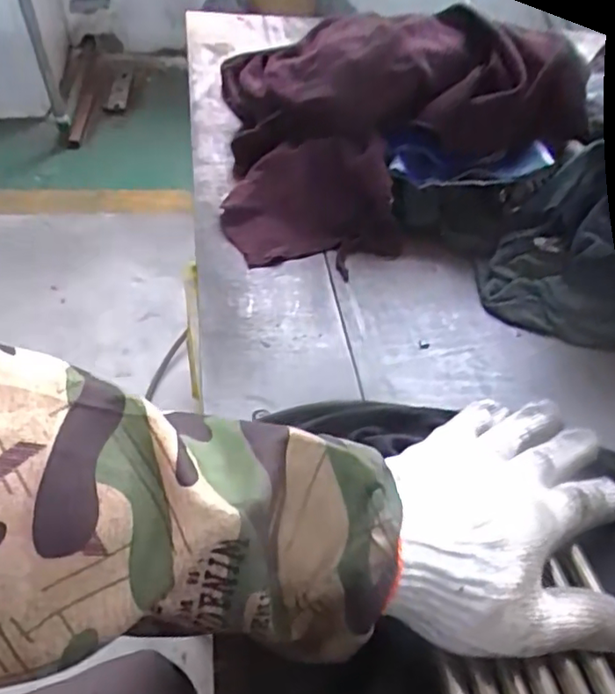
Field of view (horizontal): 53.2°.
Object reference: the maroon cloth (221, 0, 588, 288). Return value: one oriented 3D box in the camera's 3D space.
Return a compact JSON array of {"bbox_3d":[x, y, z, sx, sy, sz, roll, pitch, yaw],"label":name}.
[{"bbox_3d":[0.077,-0.227,0.575,0.308,0.127,0.323,-1,45,-6],"label":"maroon cloth"}]

